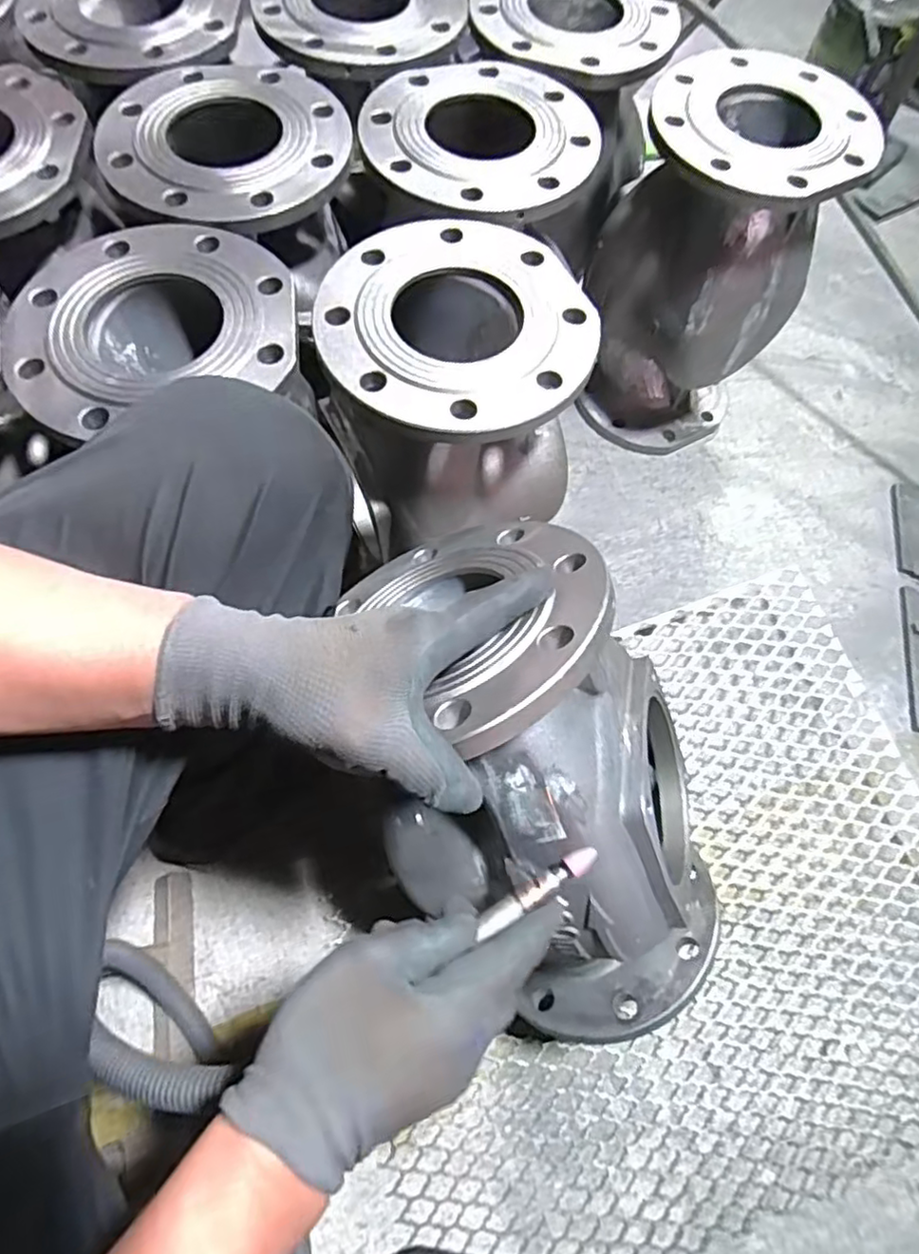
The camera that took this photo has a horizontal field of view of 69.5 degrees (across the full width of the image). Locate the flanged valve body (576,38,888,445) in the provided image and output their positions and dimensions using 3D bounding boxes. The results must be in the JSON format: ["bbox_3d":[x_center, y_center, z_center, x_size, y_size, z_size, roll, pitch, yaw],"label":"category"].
[{"bbox_3d":[0.274,-0.396,0.776,0.207,0.368,0.200,0,69,-1],"label":"flanged valve body"}]

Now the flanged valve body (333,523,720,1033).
[{"bbox_3d":[0.069,0.133,0.489,0.210,0.376,0.204,-24,28,-10],"label":"flanged valve body"}]

